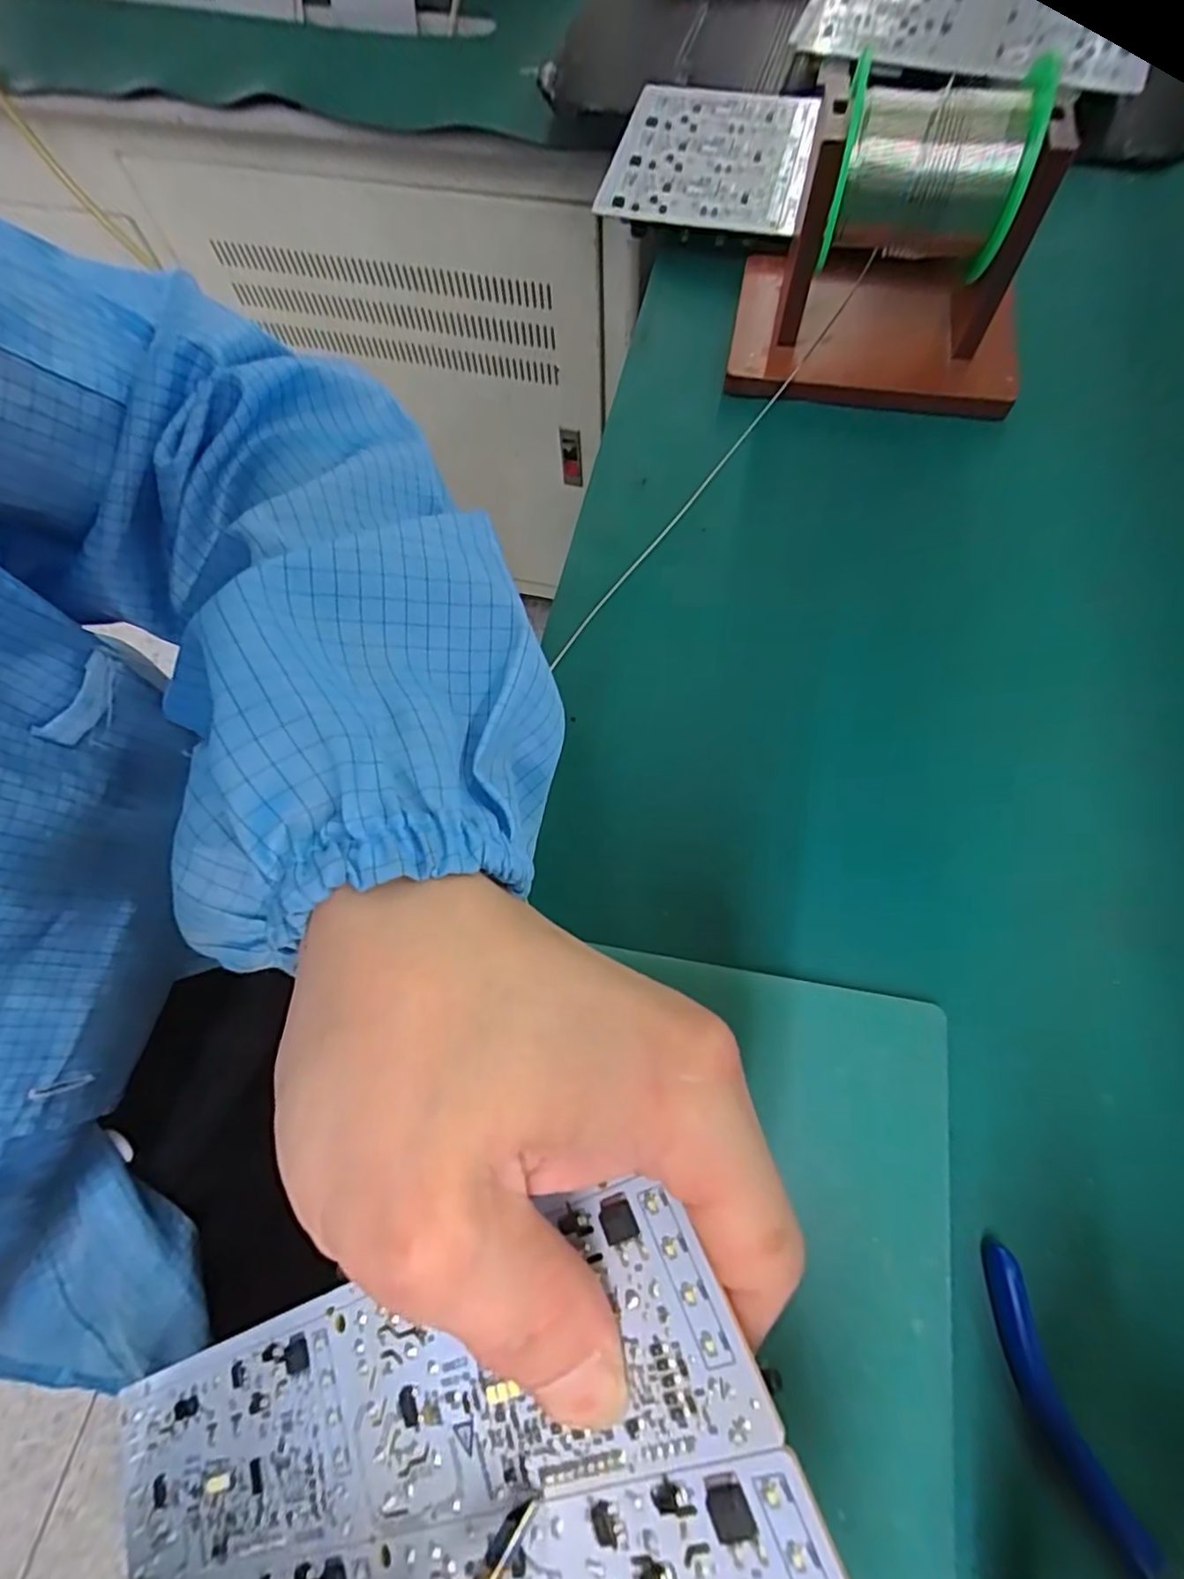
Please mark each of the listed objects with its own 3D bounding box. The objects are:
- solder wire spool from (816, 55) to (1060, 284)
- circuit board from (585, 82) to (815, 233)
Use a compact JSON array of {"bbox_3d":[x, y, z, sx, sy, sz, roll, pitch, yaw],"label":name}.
[{"bbox_3d":[0.140,-0.255,0.266,0.076,0.056,0.057,12,70,7],"label":"solder wire spool"},{"bbox_3d":[0.070,-0.367,0.362,0.111,0.015,0.115,14,72,13],"label":"circuit board"}]

